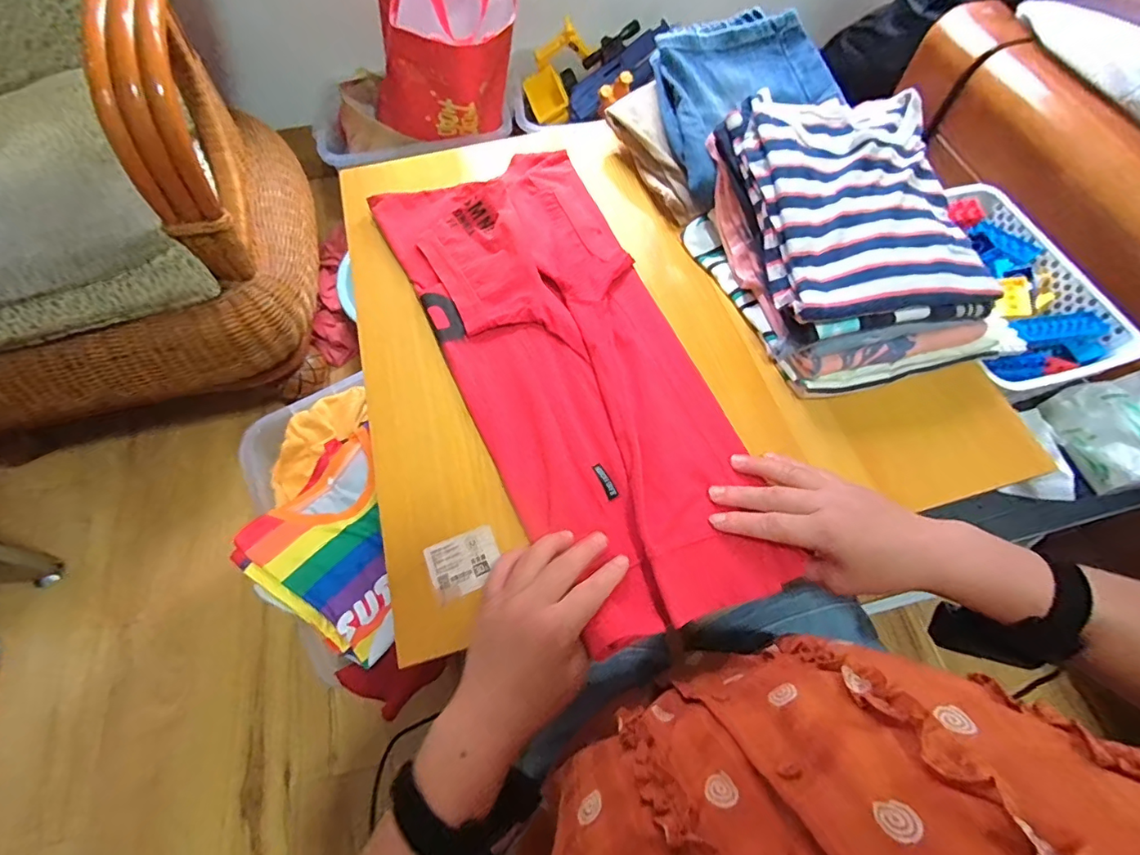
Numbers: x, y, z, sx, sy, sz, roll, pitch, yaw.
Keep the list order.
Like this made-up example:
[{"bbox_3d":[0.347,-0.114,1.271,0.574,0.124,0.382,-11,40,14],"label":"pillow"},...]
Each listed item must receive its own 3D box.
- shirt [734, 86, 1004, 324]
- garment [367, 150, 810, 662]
[{"bbox_3d":[0.280,-0.224,0.485,0.196,0.058,0.243,-8,64,-2],"label":"shirt"},{"bbox_3d":[-0.003,-0.077,0.494,0.222,0.023,0.541,-23,66,-10],"label":"garment"}]

